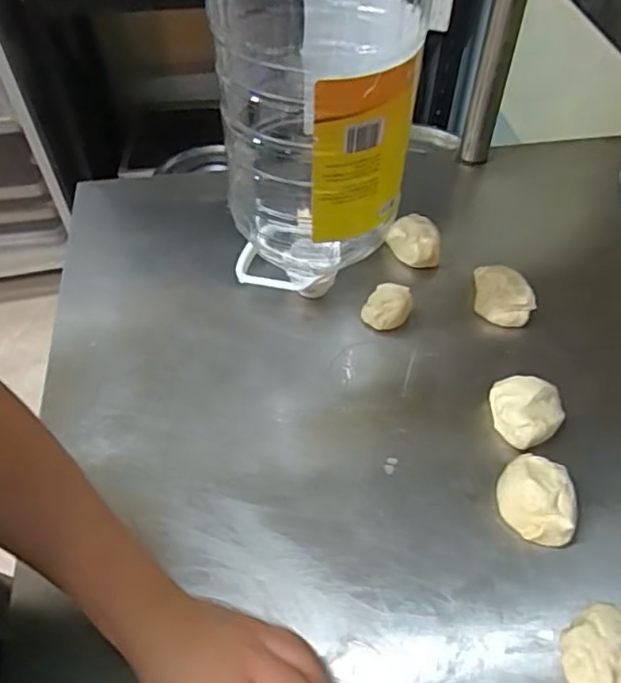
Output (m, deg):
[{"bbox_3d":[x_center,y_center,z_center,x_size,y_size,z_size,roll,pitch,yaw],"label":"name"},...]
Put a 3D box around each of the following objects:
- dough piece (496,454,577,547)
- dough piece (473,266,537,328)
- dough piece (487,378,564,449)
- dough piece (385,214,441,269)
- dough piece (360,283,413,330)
[{"bbox_3d":[0.179,0.125,0.475,0.064,0.037,0.058,25,56,19],"label":"dough piece"},{"bbox_3d":[0.196,-0.046,0.609,0.060,0.049,0.056,9,53,7],"label":"dough piece"},{"bbox_3d":[0.190,0.059,0.522,0.057,0.035,0.061,0,53,0],"label":"dough piece"},{"bbox_3d":[0.115,-0.109,0.651,0.067,0.039,0.048,33,59,24],"label":"dough piece"},{"bbox_3d":[0.076,-0.034,0.601,0.049,0.038,0.042,21,55,16],"label":"dough piece"}]

